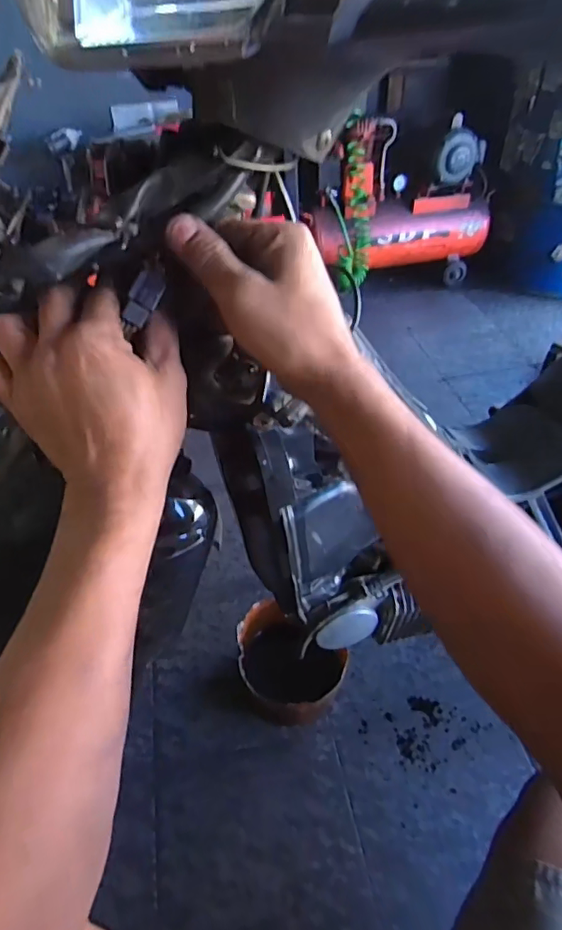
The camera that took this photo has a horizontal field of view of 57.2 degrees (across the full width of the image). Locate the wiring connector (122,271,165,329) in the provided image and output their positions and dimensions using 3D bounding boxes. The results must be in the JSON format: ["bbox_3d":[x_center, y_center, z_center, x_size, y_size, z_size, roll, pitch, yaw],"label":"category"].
[{"bbox_3d":[-0.081,-0.097,0.301,0.010,0.014,0.032,37,100,33],"label":"wiring connector"}]

